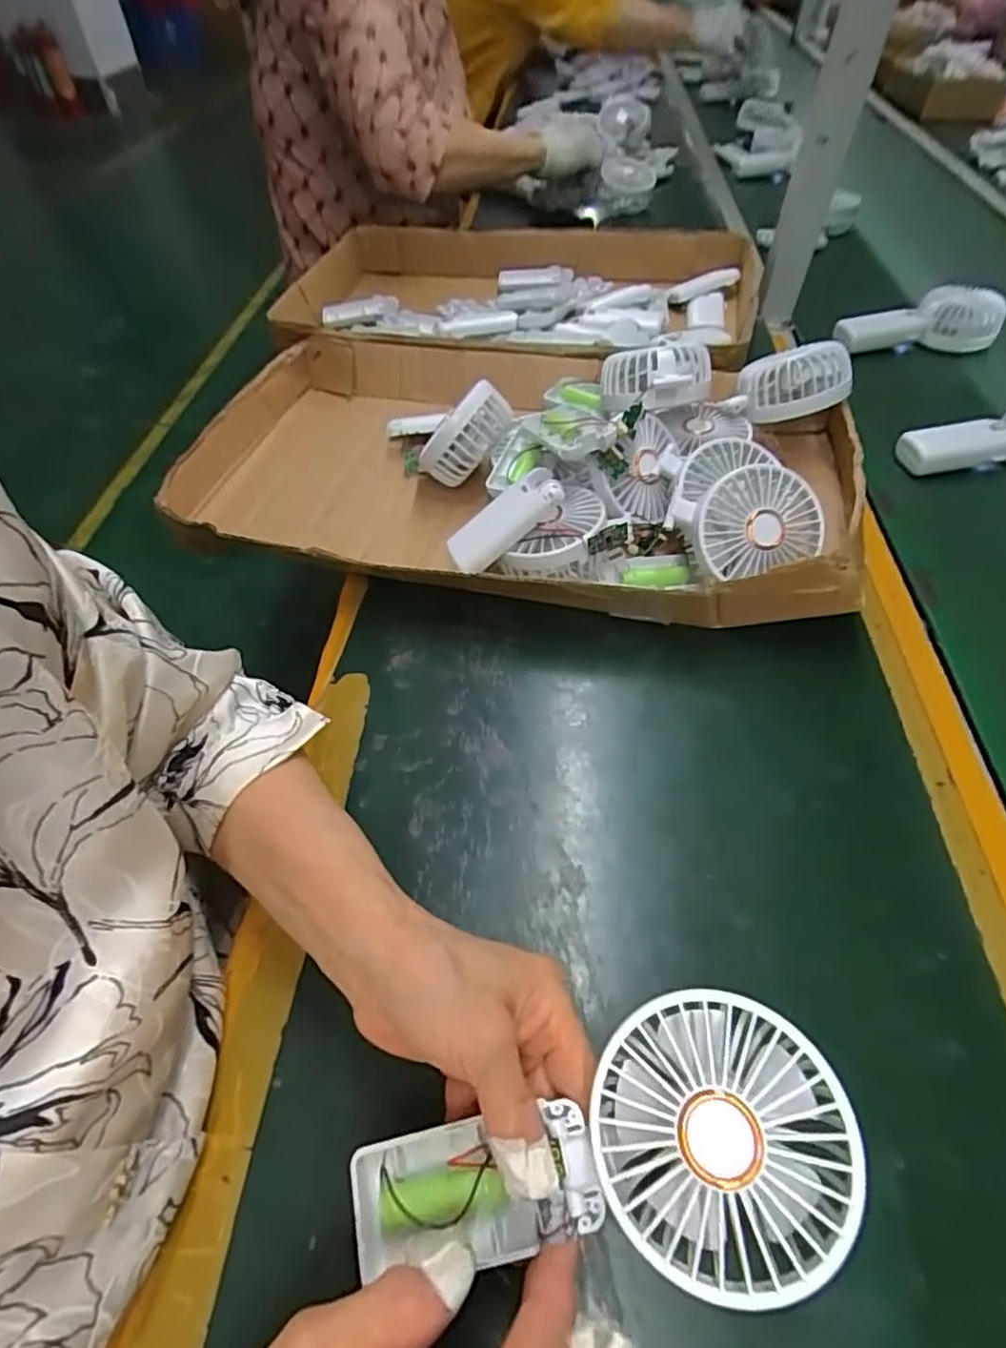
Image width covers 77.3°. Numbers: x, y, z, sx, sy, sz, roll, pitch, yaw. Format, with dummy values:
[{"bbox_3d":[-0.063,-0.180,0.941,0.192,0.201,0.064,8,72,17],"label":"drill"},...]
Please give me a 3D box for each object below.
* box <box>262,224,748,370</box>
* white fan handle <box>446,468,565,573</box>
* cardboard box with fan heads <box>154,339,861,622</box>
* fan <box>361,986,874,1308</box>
[{"bbox_3d":[0.014,-0.426,0.726,0.524,0.081,0.295,8,53,6],"label":"box"},{"bbox_3d":[0.001,-0.109,0.448,0.090,0.021,0.032,-36,49,20],"label":"white fan handle"},{"bbox_3d":[0.004,-0.191,0.524,0.548,0.102,0.321,9,53,6],"label":"cardboard box with fan heads"},{"bbox_3d":[0.032,0.179,0.231,0.180,0.035,0.080,-22,49,14],"label":"fan"}]

